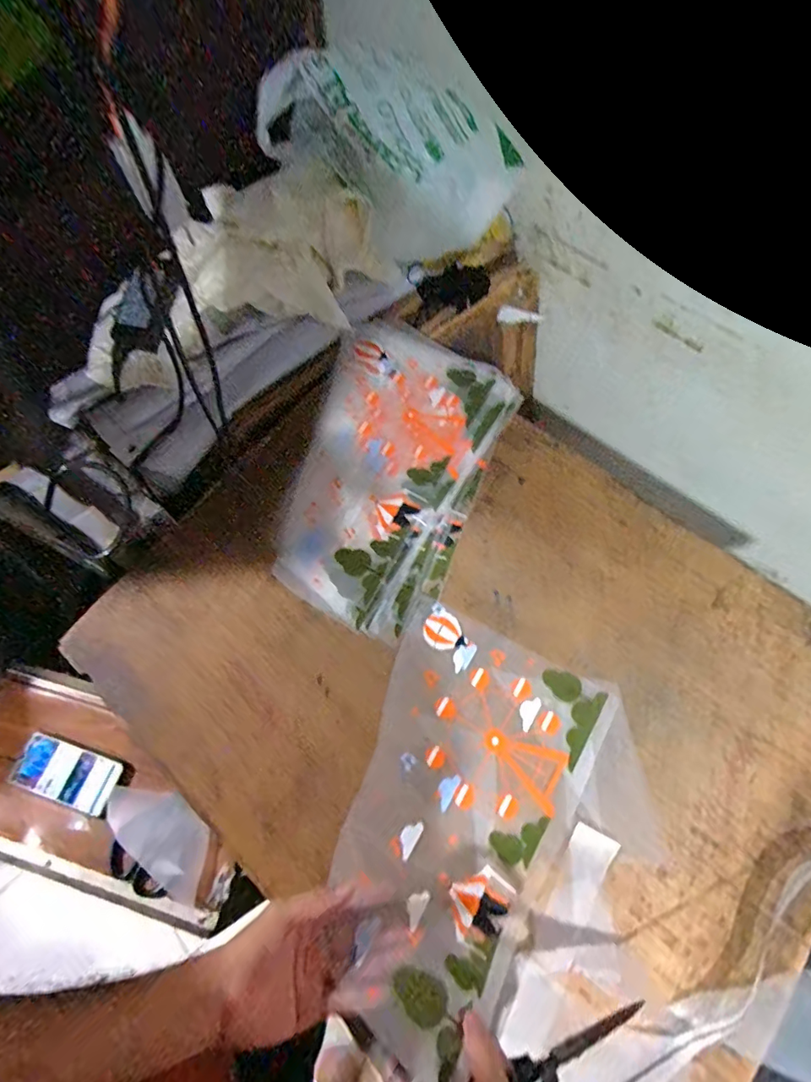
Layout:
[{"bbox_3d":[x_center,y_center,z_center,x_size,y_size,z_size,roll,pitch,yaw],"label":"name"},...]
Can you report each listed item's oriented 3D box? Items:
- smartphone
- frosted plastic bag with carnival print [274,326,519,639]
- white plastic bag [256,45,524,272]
[{"bbox_3d":[-0.483,0.331,0.705,0.149,0.014,0.073,17,70,7],"label":"smartphone"},{"bbox_3d":[-0.022,-0.103,0.654,0.244,0.029,0.418,21,67,12],"label":"frosted plastic bag with carnival print"},{"bbox_3d":[-0.019,-0.566,0.722,0.334,0.181,0.197,25,68,14],"label":"white plastic bag"}]

